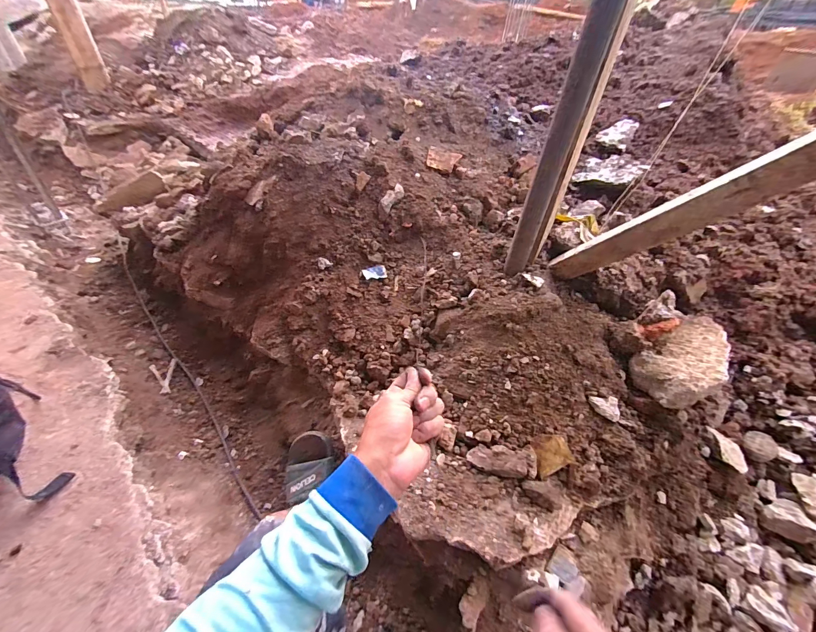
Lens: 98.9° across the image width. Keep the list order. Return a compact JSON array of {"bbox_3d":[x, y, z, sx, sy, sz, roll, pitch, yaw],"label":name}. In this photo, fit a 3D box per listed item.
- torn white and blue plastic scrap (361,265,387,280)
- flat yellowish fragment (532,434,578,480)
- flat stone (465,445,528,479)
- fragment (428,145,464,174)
[{"bbox_3d":[-0.084,-0.109,0.882,0.059,0.004,0.035,-11,77,-12],"label":"torn white and blue plastic scrap"},{"bbox_3d":[0.283,0.270,0.689,0.073,0.007,0.074,-24,84,1],"label":"flat yellowish fragment"},{"bbox_3d":[0.175,0.279,0.682,0.108,0.026,0.048,16,44,11],"label":"flat stone"},{"bbox_3d":[0.094,-0.426,0.956,0.086,0.010,0.073,22,71,2],"label":"fragment"}]

